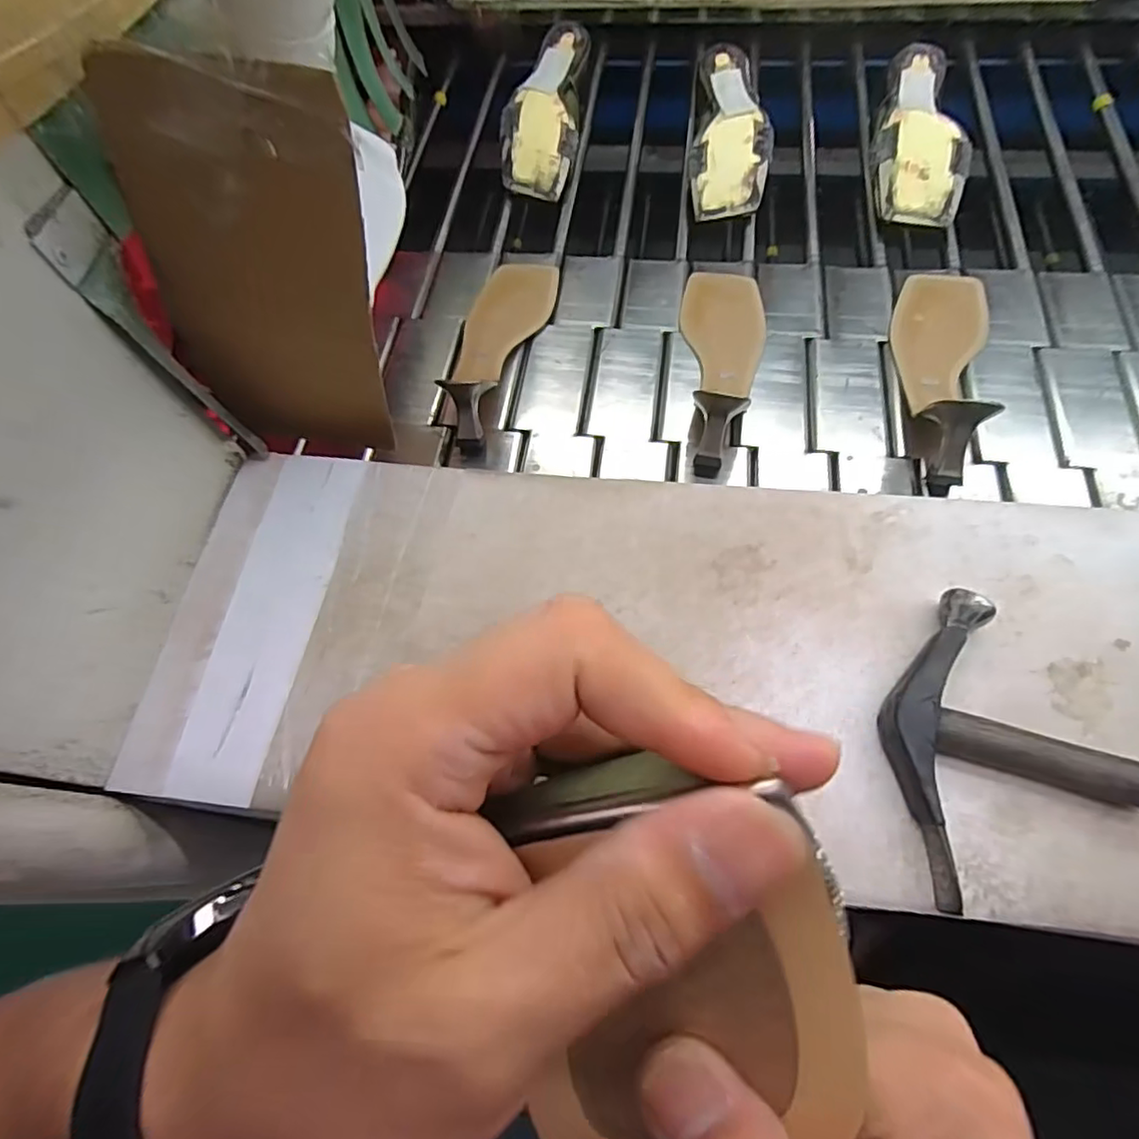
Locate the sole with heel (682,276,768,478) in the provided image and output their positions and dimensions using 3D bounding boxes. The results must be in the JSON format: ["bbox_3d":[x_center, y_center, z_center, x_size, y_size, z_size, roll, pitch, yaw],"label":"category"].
[{"bbox_3d":[0.133,-0.192,0.521,0.074,0.048,0.233,5,65,6],"label":"sole with heel"}]

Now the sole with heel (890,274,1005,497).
[{"bbox_3d":[0.311,-0.179,0.500,0.075,0.051,0.241,15,66,11],"label":"sole with heel"}]

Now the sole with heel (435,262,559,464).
[{"bbox_3d":[-0.068,-0.219,0.546,0.073,0.049,0.231,14,66,10],"label":"sole with heel"}]

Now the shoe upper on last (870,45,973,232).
[{"bbox_3d":[0.351,-0.442,0.619,0.085,0.063,0.228,11,66,9],"label":"shoe upper on last"}]

